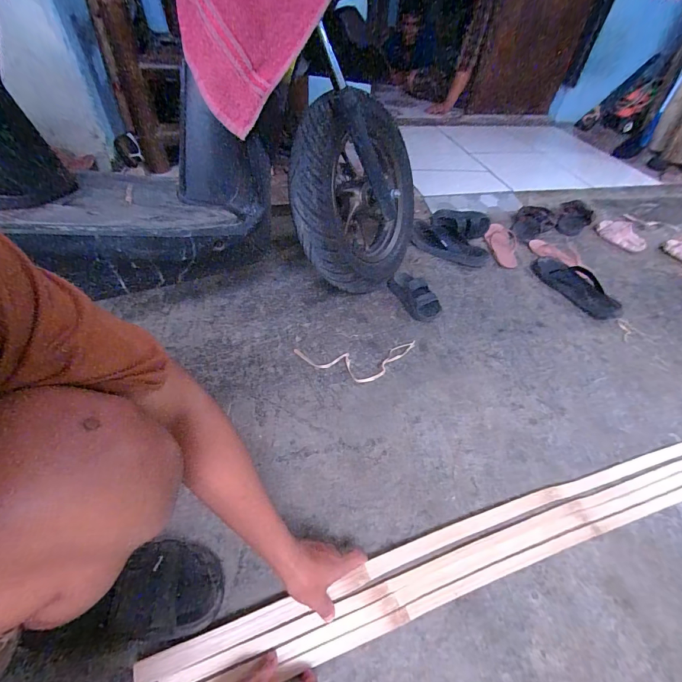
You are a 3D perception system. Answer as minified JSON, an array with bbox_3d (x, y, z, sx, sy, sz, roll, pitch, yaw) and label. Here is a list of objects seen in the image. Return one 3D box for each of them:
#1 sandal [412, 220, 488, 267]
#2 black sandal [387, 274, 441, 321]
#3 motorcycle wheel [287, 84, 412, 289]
[{"bbox_3d":[0.366,-0.324,1.193,0.272,0.052,0.120,19,49,11],"label":"sandal"},{"bbox_3d":[0.208,-0.125,0.983,0.086,0.055,0.169,-25,53,-26],"label":"black sandal"},{"bbox_3d":[0.030,-0.354,0.881,0.125,0.436,0.388,10,5,37],"label":"motorcycle wheel"}]

